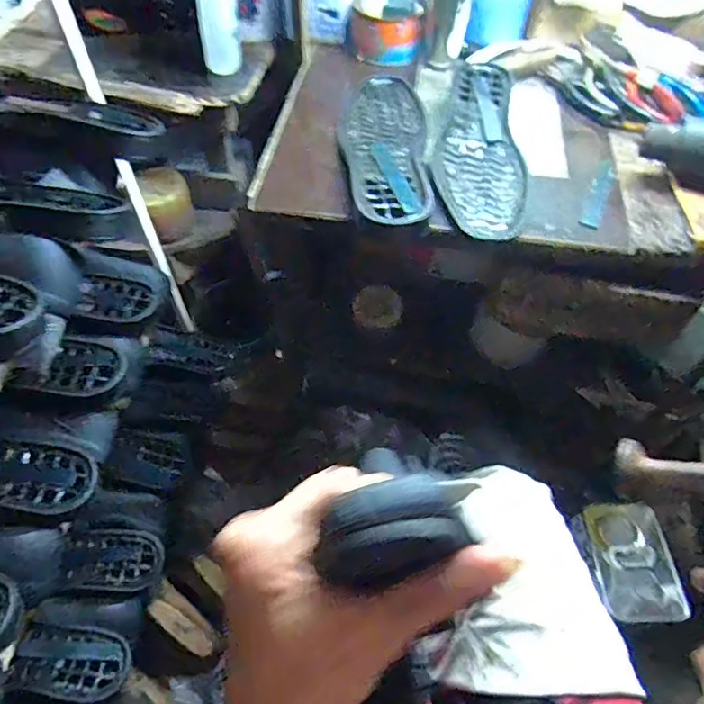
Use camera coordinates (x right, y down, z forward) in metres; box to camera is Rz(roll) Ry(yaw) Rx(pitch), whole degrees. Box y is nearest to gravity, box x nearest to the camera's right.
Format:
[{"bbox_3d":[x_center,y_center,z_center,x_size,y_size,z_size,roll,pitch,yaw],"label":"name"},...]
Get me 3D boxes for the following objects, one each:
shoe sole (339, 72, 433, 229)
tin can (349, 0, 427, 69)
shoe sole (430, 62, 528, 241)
[{"bbox_3d":[0.036,-0.243,0.595,0.096,0.020,0.286,2,55,-1],"label":"shoe sole"},{"bbox_3d":[0.048,-0.453,0.721,0.100,0.054,0.091,2,55,-2],"label":"tin can"},{"bbox_3d":[0.150,-0.242,0.601,0.099,0.021,0.292,10,55,4],"label":"shoe sole"}]

